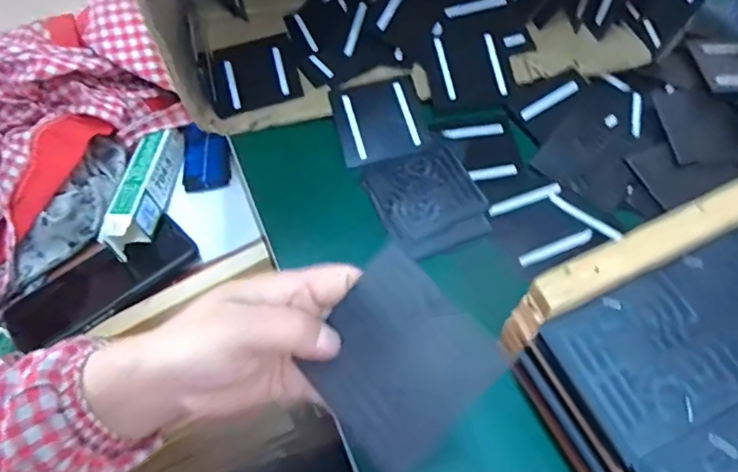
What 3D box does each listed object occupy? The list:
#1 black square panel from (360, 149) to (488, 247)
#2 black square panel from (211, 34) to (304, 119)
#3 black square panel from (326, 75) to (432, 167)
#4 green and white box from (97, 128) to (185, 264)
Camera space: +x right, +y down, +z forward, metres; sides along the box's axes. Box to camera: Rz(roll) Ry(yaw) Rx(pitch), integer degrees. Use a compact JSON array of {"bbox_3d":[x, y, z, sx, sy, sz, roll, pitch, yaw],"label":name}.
[{"bbox_3d":[0.045,-0.039,0.434,0.084,0.005,0.082,-23,60,-11],"label":"black square panel"},{"bbox_3d":[-0.110,-0.161,0.502,0.082,0.008,0.097,-12,59,-4],"label":"black square panel"},{"bbox_3d":[0.011,-0.105,0.468,0.081,0.007,0.079,-14,70,-4],"label":"black square panel"},{"bbox_3d":[-0.220,-0.045,0.513,0.032,0.046,0.147,3,59,5],"label":"green and white box"}]

